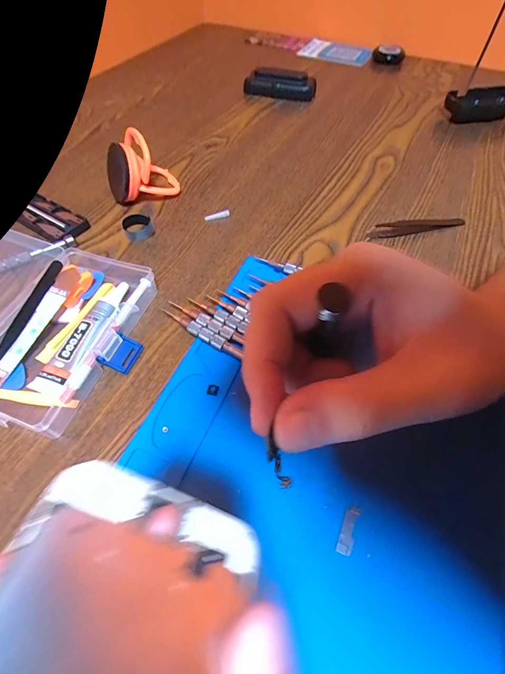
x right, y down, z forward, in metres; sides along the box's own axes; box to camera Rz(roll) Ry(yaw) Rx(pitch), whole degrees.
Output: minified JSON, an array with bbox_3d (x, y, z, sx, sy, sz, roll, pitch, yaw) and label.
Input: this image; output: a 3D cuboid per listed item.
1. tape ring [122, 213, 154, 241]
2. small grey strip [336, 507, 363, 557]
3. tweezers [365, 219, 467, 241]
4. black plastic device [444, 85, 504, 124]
[{"bbox_3d":[-0.115,-0.111,0.341,0.030,0.013,0.025,-15,57,-11],"label":"tape ring"},{"bbox_3d":[0.055,0.108,0.190,0.008,0.004,0.025,21,58,13],"label":"small grey strip"},{"bbox_3d":[0.166,-0.114,0.342,0.110,0.016,0.016,-14,57,-10],"label":"tweezers"},{"bbox_3d":[0.336,-0.337,0.492,0.103,0.031,0.046,-9,56,-7],"label":"black plastic device"}]

